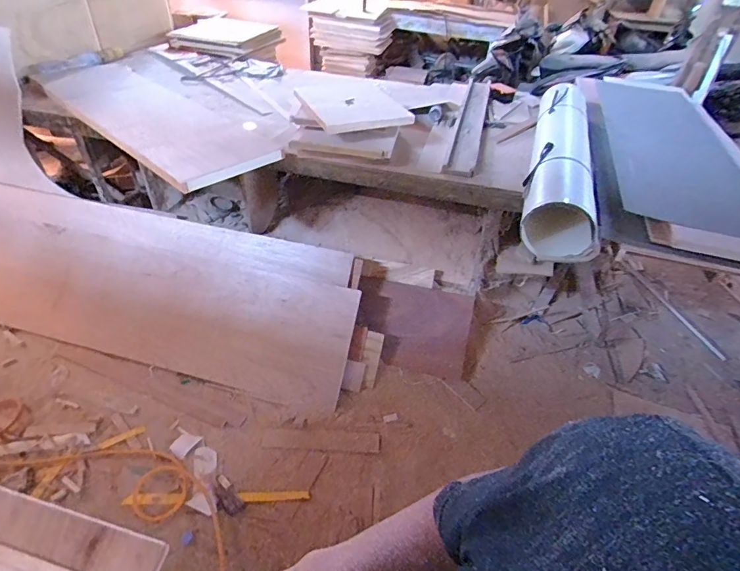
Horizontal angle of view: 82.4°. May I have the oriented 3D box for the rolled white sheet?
[{"bbox_3d":[0.768,-0.535,1.716,0.230,0.178,1.263,15,43,11],"label":"rolled white sheet"}]

